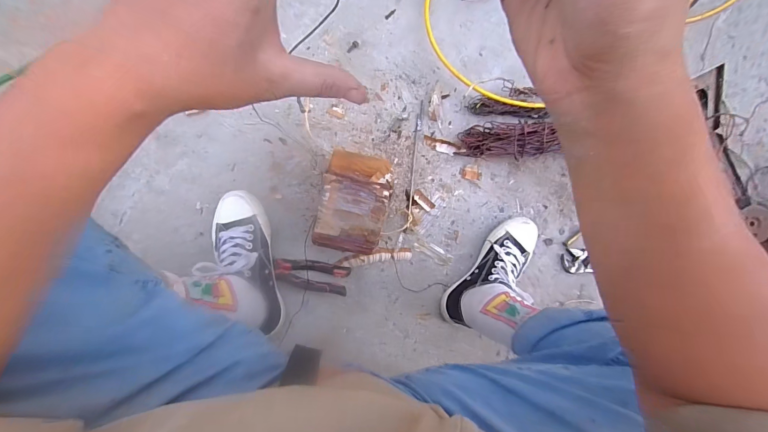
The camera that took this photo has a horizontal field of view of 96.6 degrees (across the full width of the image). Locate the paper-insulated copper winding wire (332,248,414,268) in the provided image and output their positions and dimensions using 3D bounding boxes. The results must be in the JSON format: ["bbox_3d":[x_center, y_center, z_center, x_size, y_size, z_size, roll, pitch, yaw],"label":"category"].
[{"bbox_3d":[-0.018,0.079,0.661,0.146,0.011,0.027,-6,90,-8],"label":"paper-insulated copper winding wire"}]

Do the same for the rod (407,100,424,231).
[{"bbox_3d":[0.062,-0.103,0.685,0.012,0.006,0.260,7,89,-8],"label":"rod"}]

